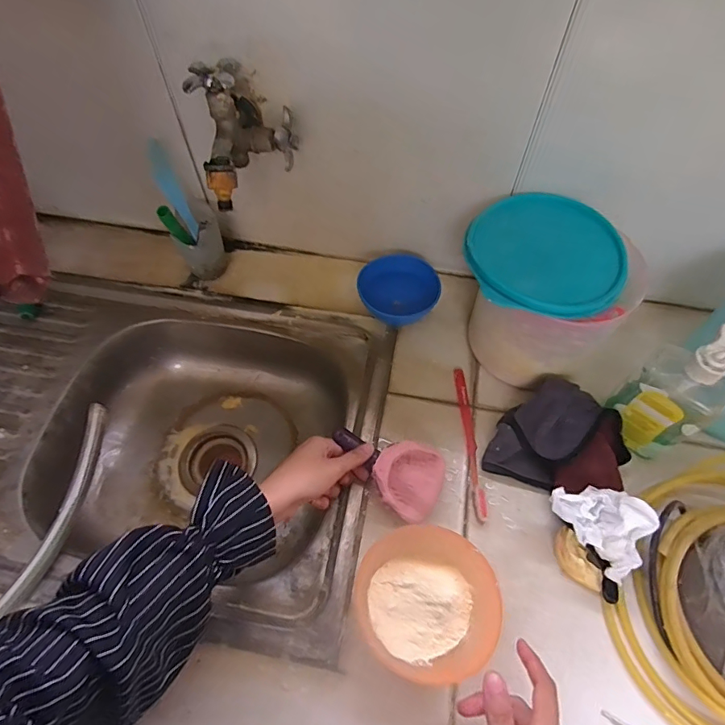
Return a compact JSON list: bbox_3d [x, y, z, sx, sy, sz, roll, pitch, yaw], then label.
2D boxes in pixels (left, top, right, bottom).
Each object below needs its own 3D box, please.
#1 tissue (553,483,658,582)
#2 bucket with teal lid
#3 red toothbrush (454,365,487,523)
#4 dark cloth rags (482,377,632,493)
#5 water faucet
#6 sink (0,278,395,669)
[{"bbox_3d":[0.241,0.151,0.453,0.077,0.031,0.092,-33,65,-17],"label":"tissue"},{"bbox_3d":[0.205,-0.078,0.545,0.173,0.151,0.160,0,60,0],"label":"bucket with teal lid"},{"bbox_3d":[0.126,0.087,0.543,0.013,0.016,0.189,-1,60,-1],"label":"red toothbrush"},{"bbox_3d":[0.222,0.086,0.515,0.136,0.055,0.119,25,63,14],"label":"dark cloth rags"},{"bbox_3d":[-0.123,-0.246,0.493,0.101,0.102,0.096,-12,61,-4],"label":"water faucet"},{"bbox_3d":[-0.341,0.085,0.626,0.720,0.165,0.404,9,60,6],"label":"sink"}]

